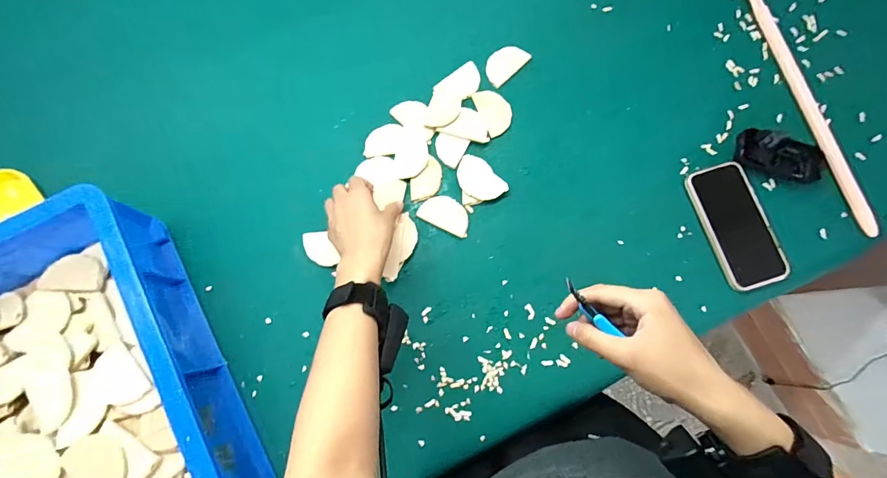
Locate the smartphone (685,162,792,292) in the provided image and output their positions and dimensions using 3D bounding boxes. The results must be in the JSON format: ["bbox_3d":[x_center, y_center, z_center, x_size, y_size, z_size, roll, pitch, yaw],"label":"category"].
[{"bbox_3d":[0.387,-0.018,0.531,0.080,0.016,0.161,-18,79,-4],"label":"smartphone"}]

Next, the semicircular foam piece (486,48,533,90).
[{"bbox_3d":[0.089,-0.255,0.582,0.065,0.010,0.043,-41,81,-8],"label":"semicircular foam piece"}]

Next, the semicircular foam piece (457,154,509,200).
[{"bbox_3d":[0.047,-0.081,0.542,0.049,0.010,0.072,-37,81,-7],"label":"semicircular foam piece"}]

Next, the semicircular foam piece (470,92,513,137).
[{"bbox_3d":[0.072,-0.179,0.565,0.044,0.005,0.070,-20,79,-4],"label":"semicircular foam piece"}]

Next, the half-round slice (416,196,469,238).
[{"bbox_3d":[0.004,-0.034,0.536,0.069,0.004,0.041,27,80,5],"label":"half-round slice"}]

